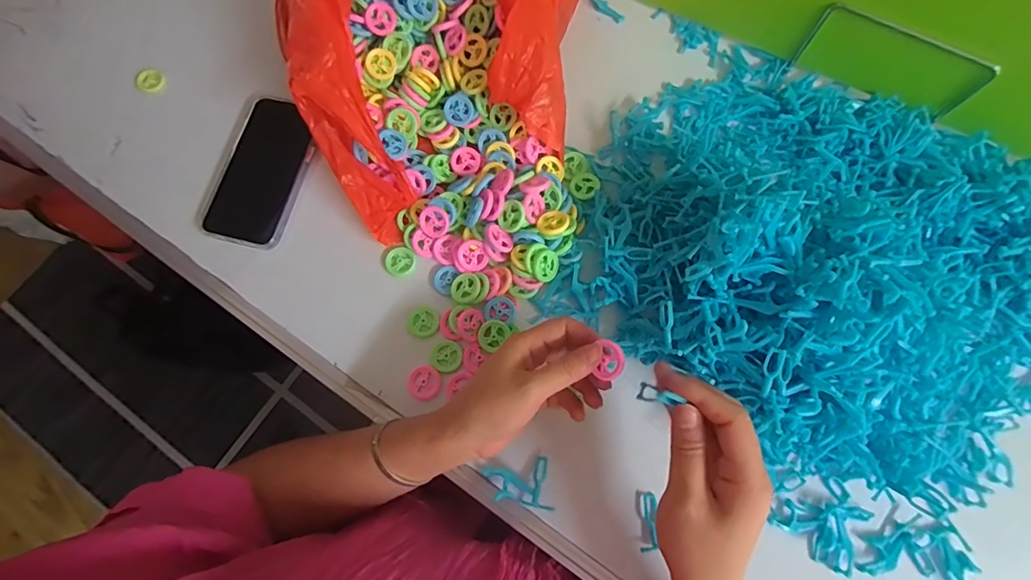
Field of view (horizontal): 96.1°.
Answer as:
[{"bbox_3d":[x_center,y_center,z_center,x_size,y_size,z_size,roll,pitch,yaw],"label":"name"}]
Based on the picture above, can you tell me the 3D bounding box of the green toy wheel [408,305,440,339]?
[{"bbox_3d":[-0.086,0.030,0.432,0.028,0.004,0.029,0,73,1],"label":"green toy wheel"}]

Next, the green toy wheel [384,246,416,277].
[{"bbox_3d":[-0.112,-0.028,0.450,0.030,0.004,0.029,0,73,1],"label":"green toy wheel"}]

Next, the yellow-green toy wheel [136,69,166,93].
[{"bbox_3d":[-0.406,-0.233,0.516,0.005,0.024,0.028,37,78,11],"label":"yellow-green toy wheel"}]

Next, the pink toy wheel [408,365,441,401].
[{"bbox_3d":[-0.082,0.085,0.420,0.029,0.004,0.030,0,73,1],"label":"pink toy wheel"}]

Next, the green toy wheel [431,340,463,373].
[{"bbox_3d":[-0.063,0.061,0.425,0.028,0.004,0.028,0,73,1],"label":"green toy wheel"}]

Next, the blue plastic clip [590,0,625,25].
[{"bbox_3d":[0.101,-0.317,0.519,0.050,0.004,0.016,41,80,-1],"label":"blue plastic clip"}]

